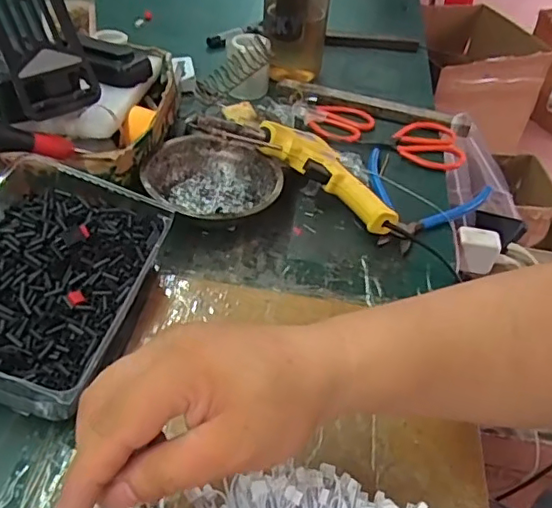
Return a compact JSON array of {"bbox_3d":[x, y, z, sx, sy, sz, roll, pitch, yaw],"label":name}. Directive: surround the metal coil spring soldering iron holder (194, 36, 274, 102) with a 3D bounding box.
[{"bbox_3d":[-0.056,-0.223,0.701,0.105,0.032,0.037,-31,42,21],"label":"metal coil spring soldering iron holder"}]

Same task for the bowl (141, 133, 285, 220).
[{"bbox_3d":[-0.061,-0.065,0.544,0.123,0.042,0.121,3,44,-3],"label":"bowl"}]

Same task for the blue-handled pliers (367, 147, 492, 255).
[{"bbox_3d":[0.134,-0.049,0.564,0.127,0.012,0.127,22,46,16],"label":"blue-handled pliers"}]

